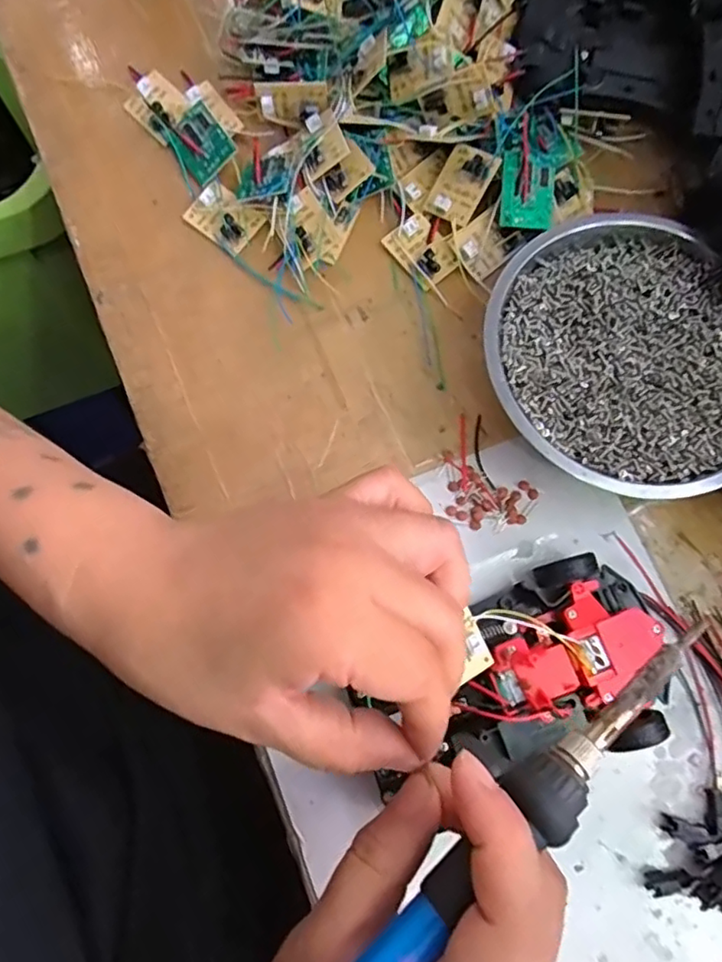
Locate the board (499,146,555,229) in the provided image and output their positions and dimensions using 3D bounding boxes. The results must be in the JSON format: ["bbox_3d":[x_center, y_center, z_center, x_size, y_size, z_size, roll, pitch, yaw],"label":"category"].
[{"bbox_3d":[0.093,-0.163,0.337,0.030,0.005,0.043,1,96,-9],"label":"board"}]

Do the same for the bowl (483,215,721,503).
[{"bbox_3d":[0.132,-0.059,0.307,0.136,0.042,0.140,-35,79,-7],"label":"bowl"}]

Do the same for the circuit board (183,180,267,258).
[{"bbox_3d":[-0.078,-0.150,0.344,0.040,0.010,0.028,43,80,9],"label":"circuit board"}]

